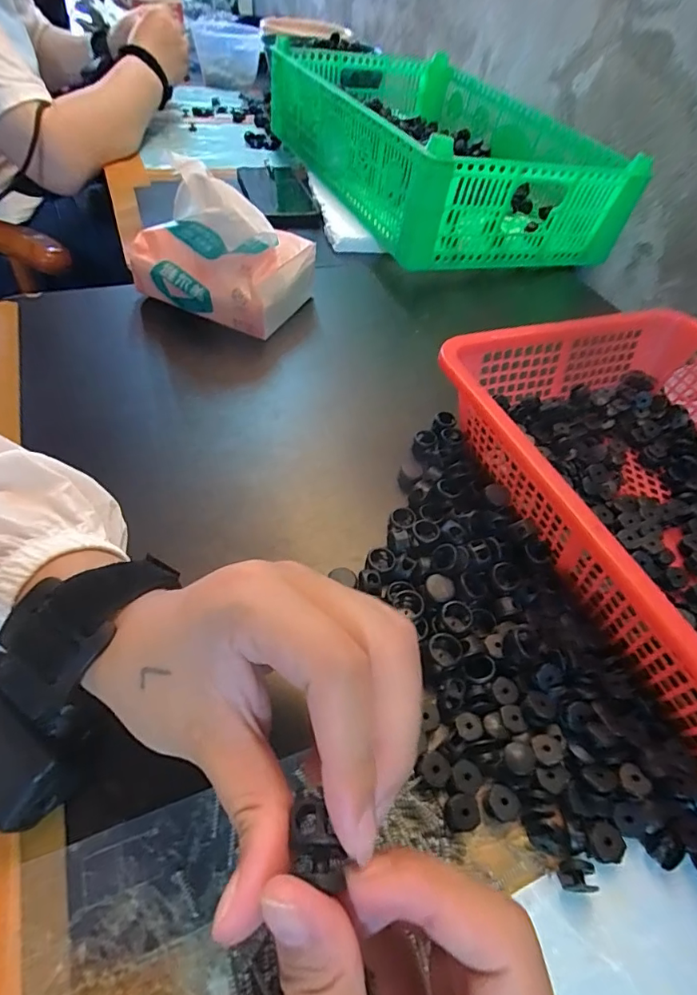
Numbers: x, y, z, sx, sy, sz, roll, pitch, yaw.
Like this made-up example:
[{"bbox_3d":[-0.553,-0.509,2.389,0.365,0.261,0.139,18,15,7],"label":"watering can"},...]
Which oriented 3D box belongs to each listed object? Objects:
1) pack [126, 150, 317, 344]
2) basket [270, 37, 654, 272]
[{"bbox_3d":[-0.111,-0.213,0.413,0.140,0.105,0.089,18,50,7],"label":"pack"},{"bbox_3d":[0.104,-0.465,0.637,0.291,0.113,0.473,-14,54,-19],"label":"basket"}]

